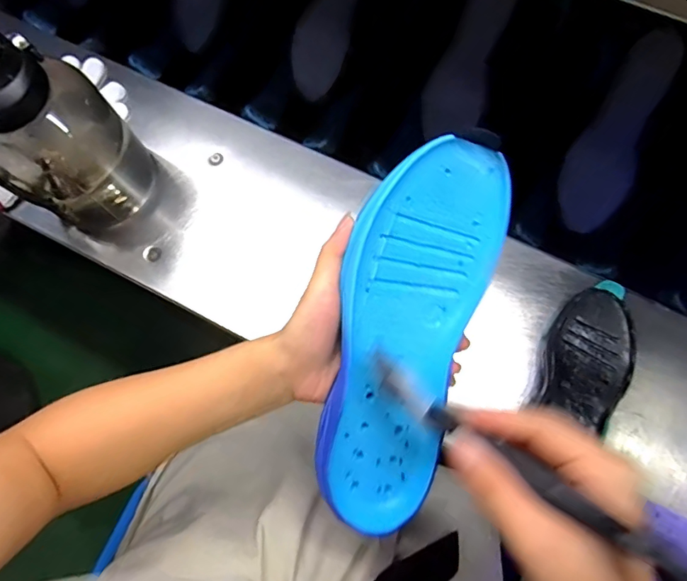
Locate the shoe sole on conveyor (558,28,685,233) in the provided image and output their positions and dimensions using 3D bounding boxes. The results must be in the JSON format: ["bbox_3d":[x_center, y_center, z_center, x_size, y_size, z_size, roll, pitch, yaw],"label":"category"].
[{"bbox_3d":[0.322,-0.185,0.576,0.073,0.011,0.237,24,96,6],"label":"shoe sole on conveyor"}]

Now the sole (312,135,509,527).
[{"bbox_3d":[0.039,0.030,0.319,0.087,0.024,0.247,15,96,4],"label":"sole"}]

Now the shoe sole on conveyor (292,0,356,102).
[{"bbox_3d":[-0.012,-0.363,0.637,0.074,0.016,0.220,25,101,6],"label":"shoe sole on conveyor"}]

